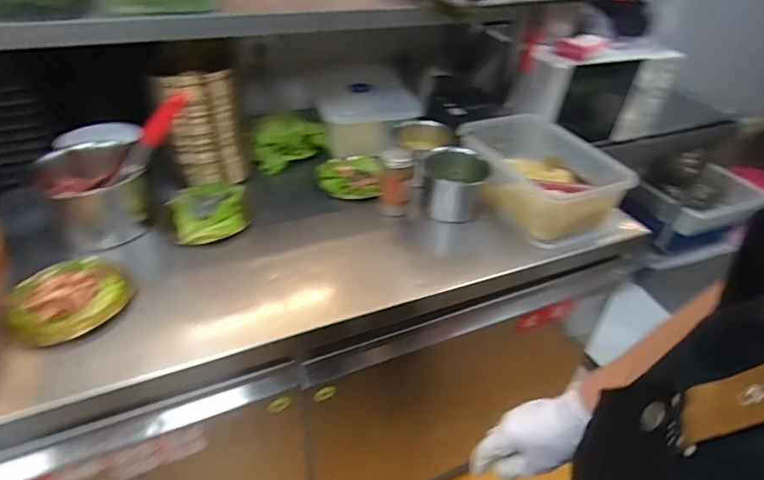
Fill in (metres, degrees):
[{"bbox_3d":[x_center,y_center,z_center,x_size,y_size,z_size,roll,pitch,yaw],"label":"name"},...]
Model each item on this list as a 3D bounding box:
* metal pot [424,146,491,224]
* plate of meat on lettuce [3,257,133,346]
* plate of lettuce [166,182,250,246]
[{"bbox_3d":[0.141,-0.107,0.952,0.134,0.099,0.132,9,38,6],"label":"metal pot"},{"bbox_3d":[-0.466,0.082,0.720,0.142,0.044,0.161,29,44,28],"label":"plate of meat on lettuce"},{"bbox_3d":[-0.321,-0.050,0.896,0.156,0.030,0.152,3,38,-2],"label":"plate of lettuce"}]

